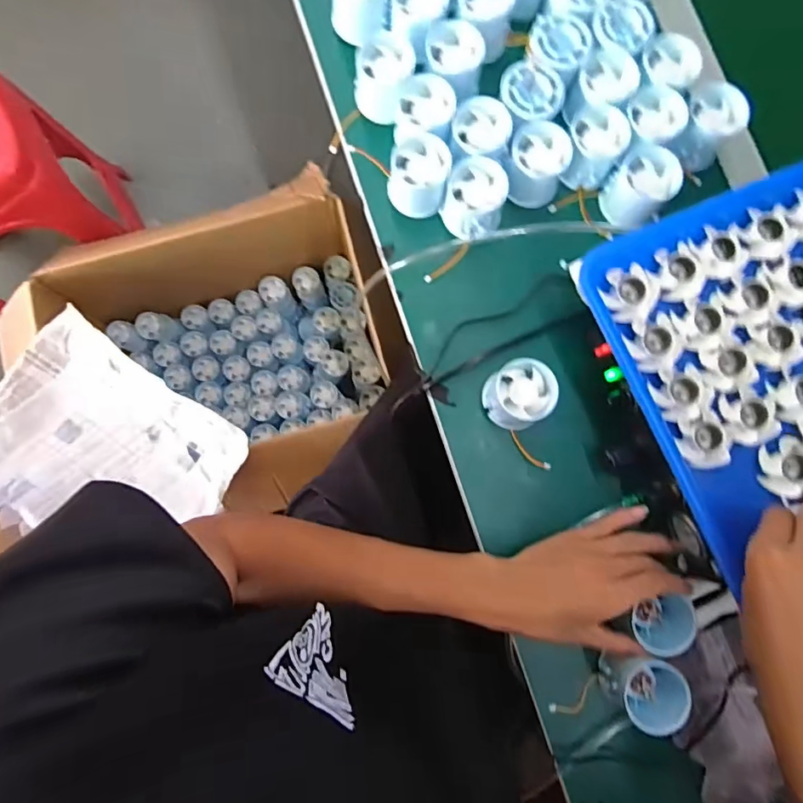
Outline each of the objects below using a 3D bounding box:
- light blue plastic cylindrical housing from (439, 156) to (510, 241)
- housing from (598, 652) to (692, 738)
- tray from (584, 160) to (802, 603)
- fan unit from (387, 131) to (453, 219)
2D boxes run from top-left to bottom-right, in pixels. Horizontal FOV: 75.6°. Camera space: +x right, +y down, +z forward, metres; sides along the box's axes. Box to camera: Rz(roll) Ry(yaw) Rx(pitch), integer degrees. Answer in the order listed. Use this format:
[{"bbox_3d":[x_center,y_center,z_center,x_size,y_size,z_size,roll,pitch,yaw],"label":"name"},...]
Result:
[{"bbox_3d":[0.068,-0.185,0.477,0.058,0.044,0.056,0,82,-2],"label":"light blue plastic cylindrical housing"},{"bbox_3d":[0.197,0.232,0.423,0.049,0.051,0.058,-43,86,-7],"label":"housing"},{"bbox_3d":[0.316,0.001,0.411,0.246,0.039,0.359,-23,84,-5],"label":"tray"},{"bbox_3d":[0.016,-0.209,0.479,0.053,0.045,0.062,11,82,-1],"label":"fan unit"}]

